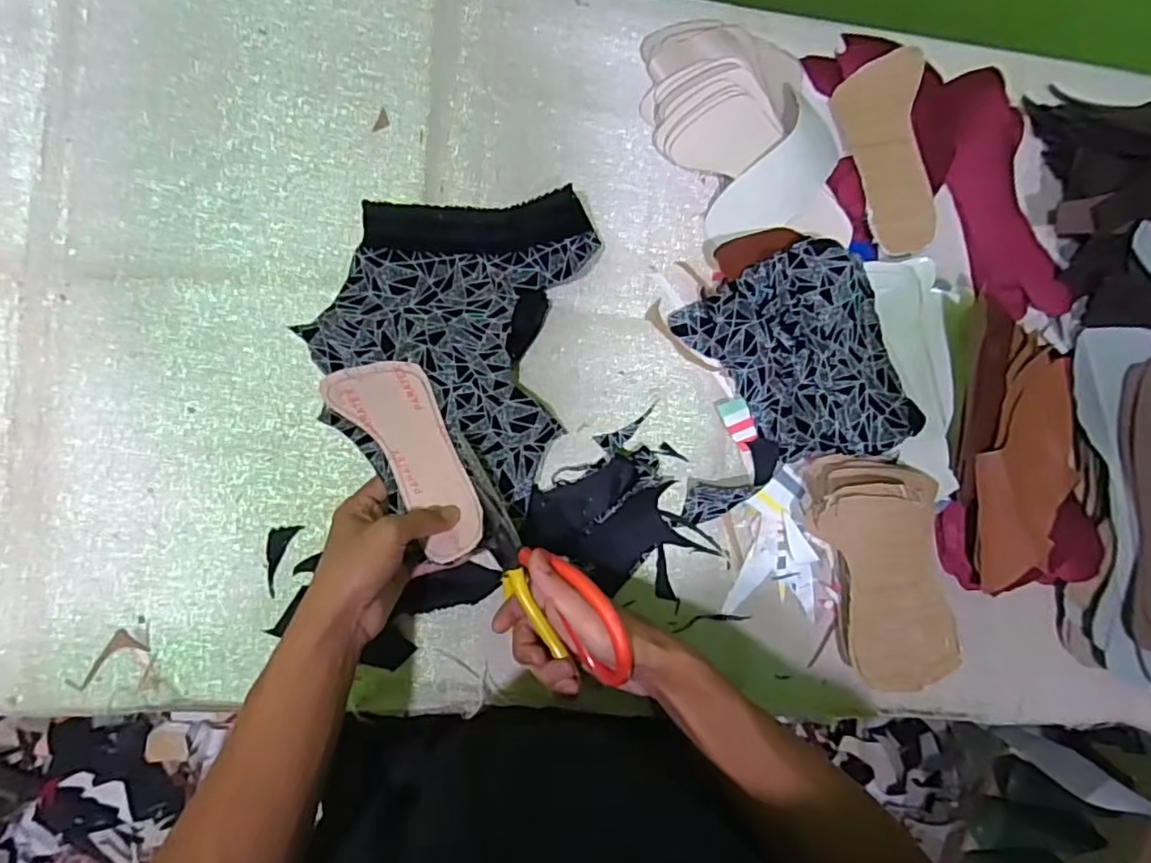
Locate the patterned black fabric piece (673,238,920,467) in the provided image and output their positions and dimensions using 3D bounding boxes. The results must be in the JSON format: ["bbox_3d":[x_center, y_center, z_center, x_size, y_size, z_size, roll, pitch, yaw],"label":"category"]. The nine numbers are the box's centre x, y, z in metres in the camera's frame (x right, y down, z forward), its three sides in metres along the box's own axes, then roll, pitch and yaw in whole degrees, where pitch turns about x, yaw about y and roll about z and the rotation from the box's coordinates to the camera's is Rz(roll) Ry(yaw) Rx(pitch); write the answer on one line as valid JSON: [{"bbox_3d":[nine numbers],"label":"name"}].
[{"bbox_3d":[0.189,-0.060,0.518,0.133,0.069,0.171,-33,94,-7],"label":"patterned black fabric piece"}]

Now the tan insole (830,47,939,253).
[{"bbox_3d":[0.264,-0.237,0.545,0.070,0.006,0.167,-5,89,13],"label":"tan insole"}]

